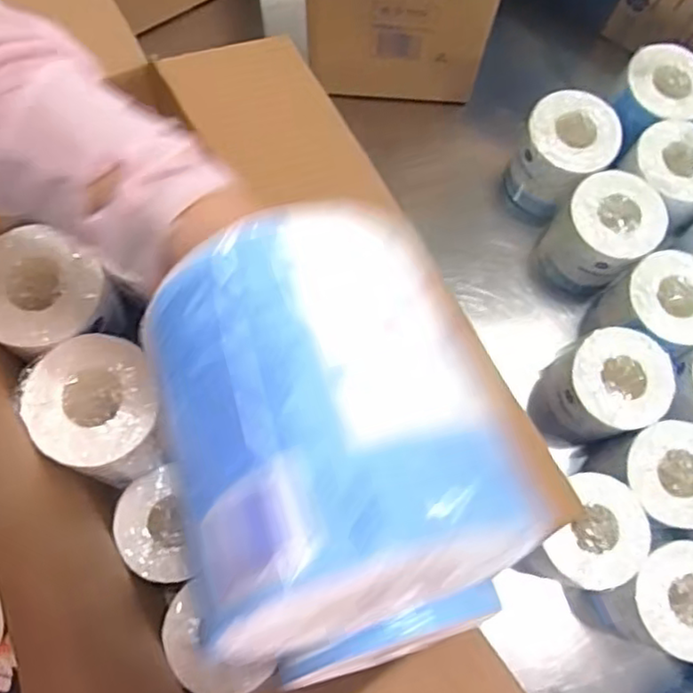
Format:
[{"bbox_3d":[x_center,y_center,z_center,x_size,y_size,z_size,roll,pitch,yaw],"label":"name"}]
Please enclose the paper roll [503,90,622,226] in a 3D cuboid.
[{"bbox_3d":[0.245,-0.216,0.755,0.092,0.135,0.088,1,75,-3],"label":"paper roll"}]

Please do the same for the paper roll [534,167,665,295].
[{"bbox_3d":[0.280,-0.121,0.727,0.102,0.123,0.099,-36,79,-11],"label":"paper roll"}]

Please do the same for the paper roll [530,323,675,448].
[{"bbox_3d":[0.258,0.046,0.670,0.113,0.103,0.096,-36,79,-11],"label":"paper roll"}]

